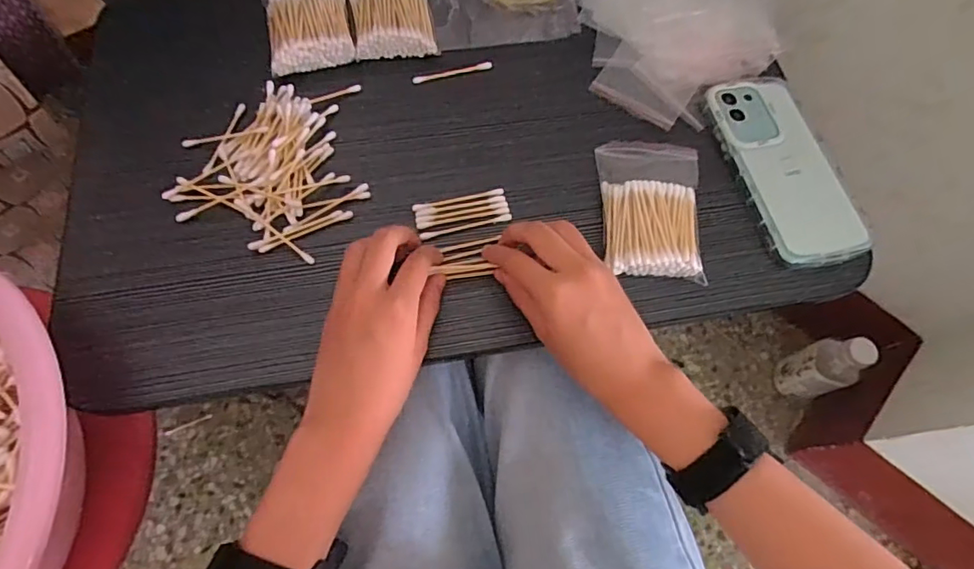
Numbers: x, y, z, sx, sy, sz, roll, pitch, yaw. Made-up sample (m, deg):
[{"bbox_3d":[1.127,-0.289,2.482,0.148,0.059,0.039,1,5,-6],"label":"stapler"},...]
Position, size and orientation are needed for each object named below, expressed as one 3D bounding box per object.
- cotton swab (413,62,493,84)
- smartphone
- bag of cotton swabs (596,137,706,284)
[{"bbox_3d":[-0.029,-0.181,0.451,0.068,0.004,0.006,-15,69,-9],"label":"cotton swab"},{"bbox_3d":[0.237,-0.097,0.421,0.076,0.009,0.171,-13,69,-8],"label":"smartphone"},{"bbox_3d":[0.121,-0.060,0.393,0.073,0.014,0.115,7,67,0],"label":"bag of cotton swabs"}]

